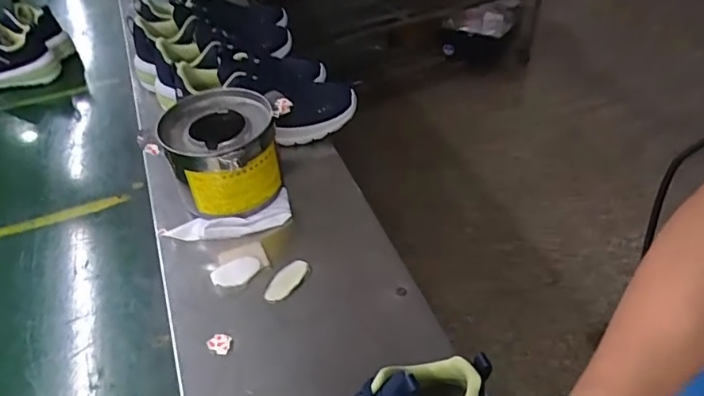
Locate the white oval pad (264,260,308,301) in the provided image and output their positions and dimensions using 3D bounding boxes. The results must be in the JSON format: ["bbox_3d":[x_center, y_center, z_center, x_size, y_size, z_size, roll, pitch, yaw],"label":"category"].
[{"bbox_3d":[-0.074,0.094,0.611,0.026,0.005,0.060,23,49,25],"label":"white oval pad"}]

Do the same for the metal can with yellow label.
[{"bbox_3d":[-0.163,-0.052,0.687,0.131,0.114,0.138,-4,43,4],"label":"metal can with yellow label"}]

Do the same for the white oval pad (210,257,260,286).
[{"bbox_3d":[-0.134,0.086,0.617,0.055,0.009,0.031,-19,46,-17],"label":"white oval pad"}]

